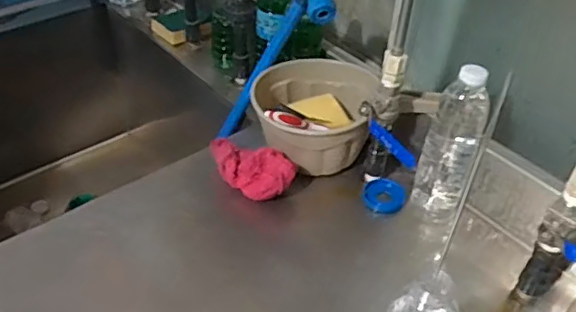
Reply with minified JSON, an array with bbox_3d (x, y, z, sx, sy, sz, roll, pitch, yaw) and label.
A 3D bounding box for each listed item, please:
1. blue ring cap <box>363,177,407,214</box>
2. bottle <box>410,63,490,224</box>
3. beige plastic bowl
[{"bbox_3d":[0.134,0.054,0.796,0.058,0.010,0.054,1,61,-2],"label":"blue ring cap"},{"bbox_3d":[0.206,-0.009,0.725,0.067,0.207,0.055,18,43,15],"label":"bottle"},{"bbox_3d":[0.033,-0.060,0.828,0.160,0.090,0.169,6,41,2],"label":"beige plastic bowl"}]

